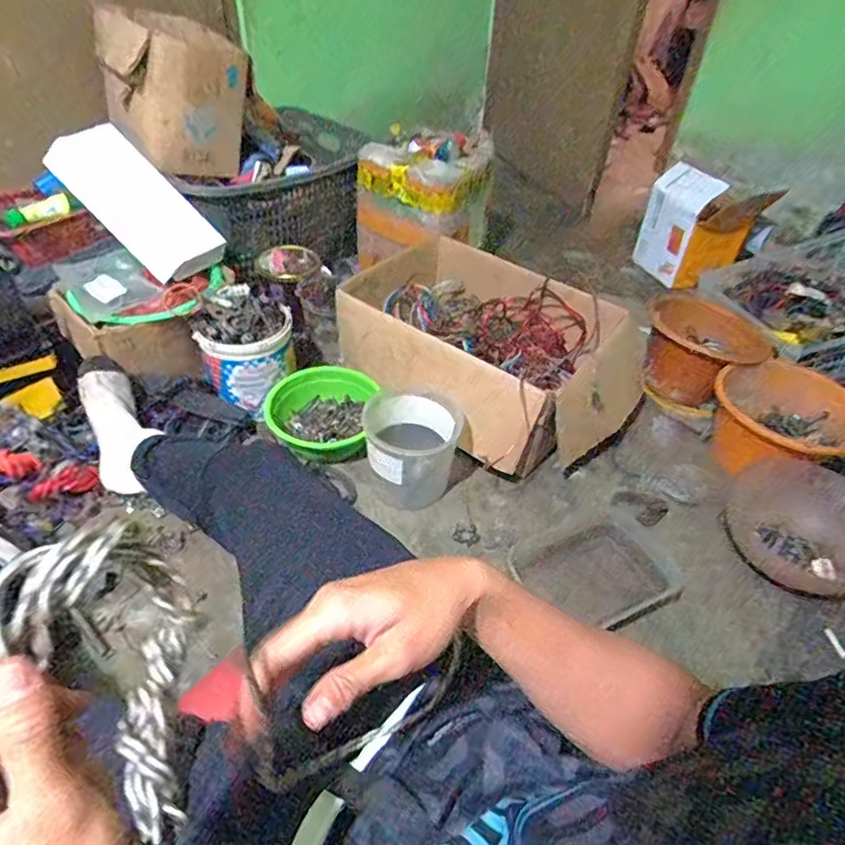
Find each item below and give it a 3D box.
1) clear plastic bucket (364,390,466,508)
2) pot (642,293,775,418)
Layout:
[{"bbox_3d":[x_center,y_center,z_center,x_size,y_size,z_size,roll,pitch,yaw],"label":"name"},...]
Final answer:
[{"bbox_3d":[-0.017,0.046,1.007,0.172,0.160,0.189,3,43,-1],"label":"clear plastic bucket"},{"bbox_3d":[0.591,-0.148,1.205,0.248,0.158,0.202,28,48,23],"label":"pot"}]

